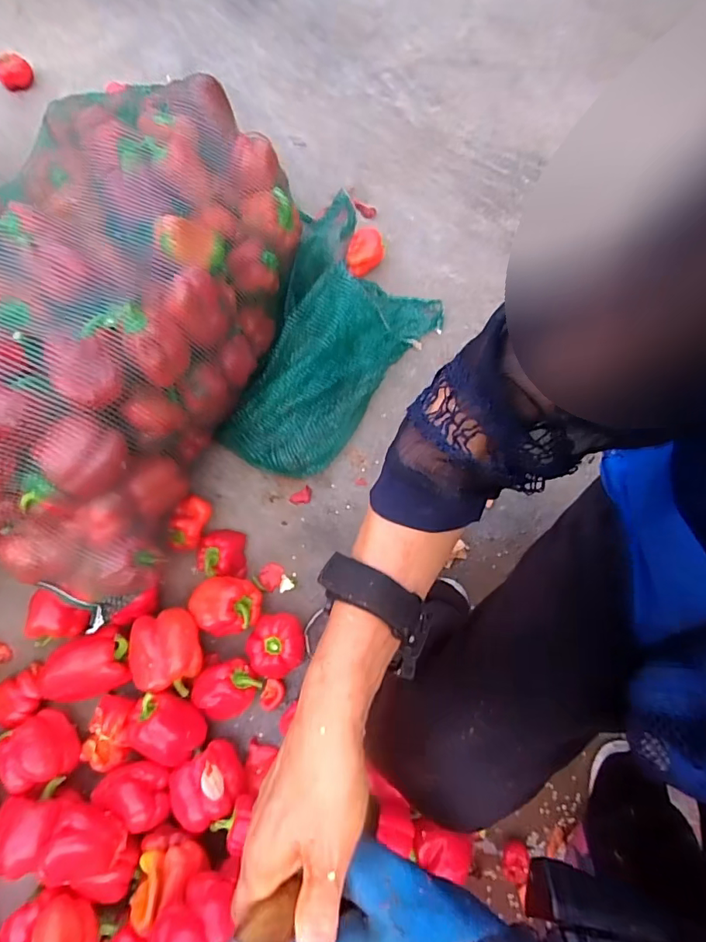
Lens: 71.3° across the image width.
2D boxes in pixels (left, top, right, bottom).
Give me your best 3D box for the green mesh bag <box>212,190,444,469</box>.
[{"bbox_3d":[-0.013,-0.222,0.825,0.233,0.120,0.502,19,72,7],"label":"green mesh bag"}]

